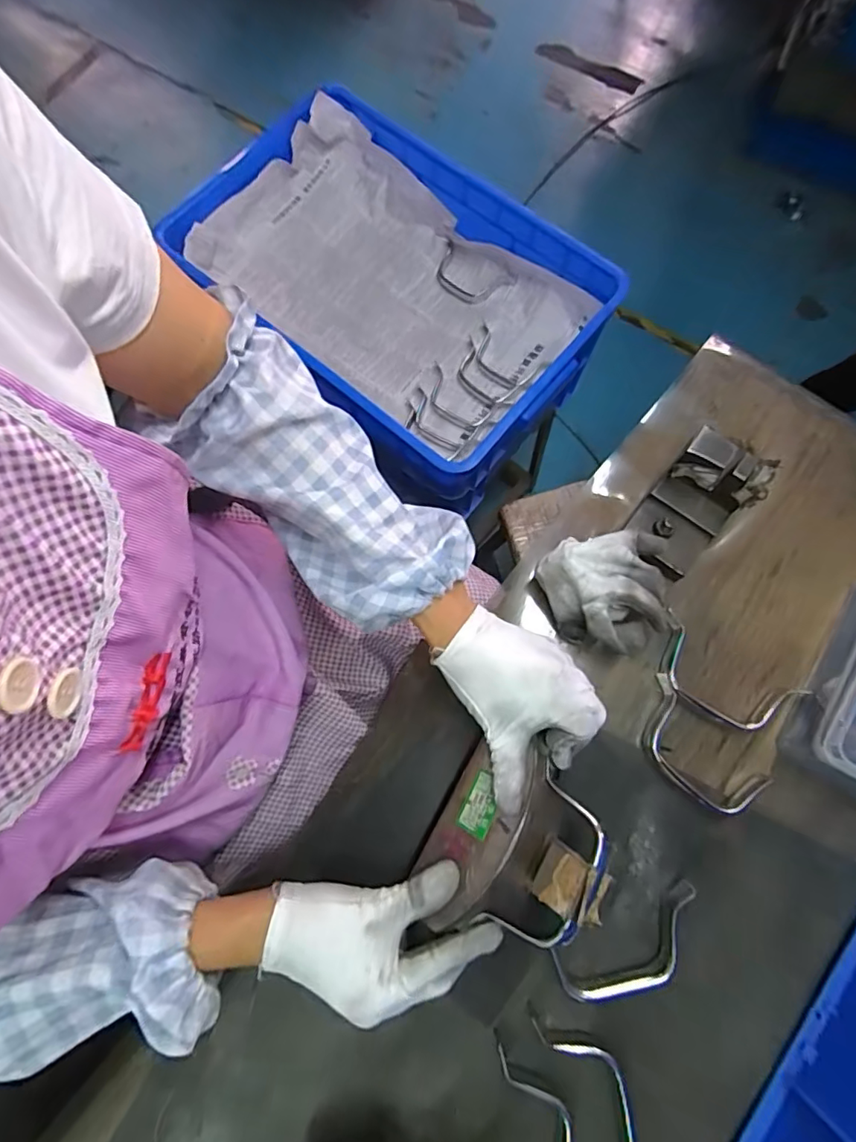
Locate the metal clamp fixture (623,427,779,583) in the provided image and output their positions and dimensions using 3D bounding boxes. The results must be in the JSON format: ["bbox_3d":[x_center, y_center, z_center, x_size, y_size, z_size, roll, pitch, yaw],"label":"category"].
[{"bbox_3d":[0.211,-0.053,0.426,0.065,0.066,0.098,40,79,12],"label":"metal clamp fixture"}]

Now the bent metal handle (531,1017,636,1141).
[{"bbox_3d":[0.104,0.361,0.345,0.055,0.013,0.120,-7,73,5],"label":"bent metal handle"}]

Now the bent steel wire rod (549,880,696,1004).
[{"bbox_3d":[0.145,0.266,0.376,0.112,0.015,0.042,-25,74,-5],"label":"bent steel wire rod"}]

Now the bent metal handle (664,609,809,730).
[{"bbox_3d":[0.229,0.086,0.417,0.121,0.026,0.054,30,77,10],"label":"bent metal handle"}]

